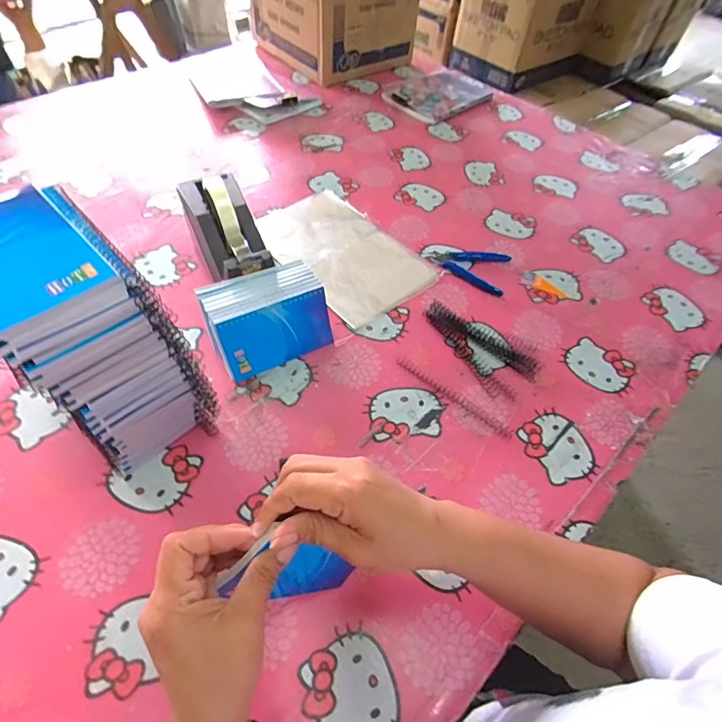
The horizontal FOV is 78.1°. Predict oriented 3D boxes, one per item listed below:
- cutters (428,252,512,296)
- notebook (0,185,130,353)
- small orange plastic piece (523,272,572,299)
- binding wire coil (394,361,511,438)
[{"bbox_3d":[0.159,-0.144,0.662,0.114,0.014,0.087,17,54,8],"label":"cutters"},{"bbox_3d":[-0.233,-0.068,0.305,0.079,0.019,0.128,-37,66,-27],"label":"notebook"},{"bbox_3d":[0.272,-0.111,0.657,0.069,0.004,0.024,38,60,21],"label":"small orange plastic piece"},{"bbox_3d":[0.109,0.043,0.529,0.158,0.007,0.013,36,59,20],"label":"binding wire coil"}]

